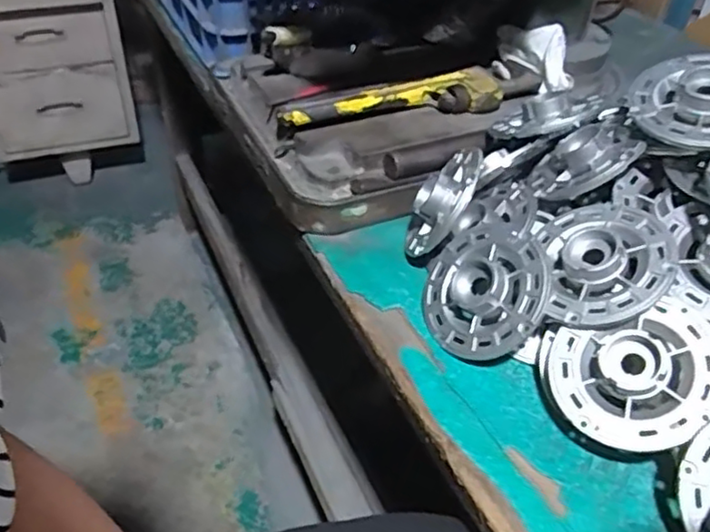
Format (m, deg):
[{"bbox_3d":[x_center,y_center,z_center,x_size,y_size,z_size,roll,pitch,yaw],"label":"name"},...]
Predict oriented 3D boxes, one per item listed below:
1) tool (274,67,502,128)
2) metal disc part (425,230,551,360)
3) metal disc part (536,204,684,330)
[{"bbox_3d":[0.038,-0.169,0.680,0.228,0.031,0.045,-9,44,-14],"label":"tool"},{"bbox_3d":[0.100,0.018,0.524,0.103,0.024,0.103,-20,57,34],"label":"metal disc part"},{"bbox_3d":[0.190,-0.003,0.499,0.090,0.028,0.108,-10,49,22],"label":"metal disc part"}]

